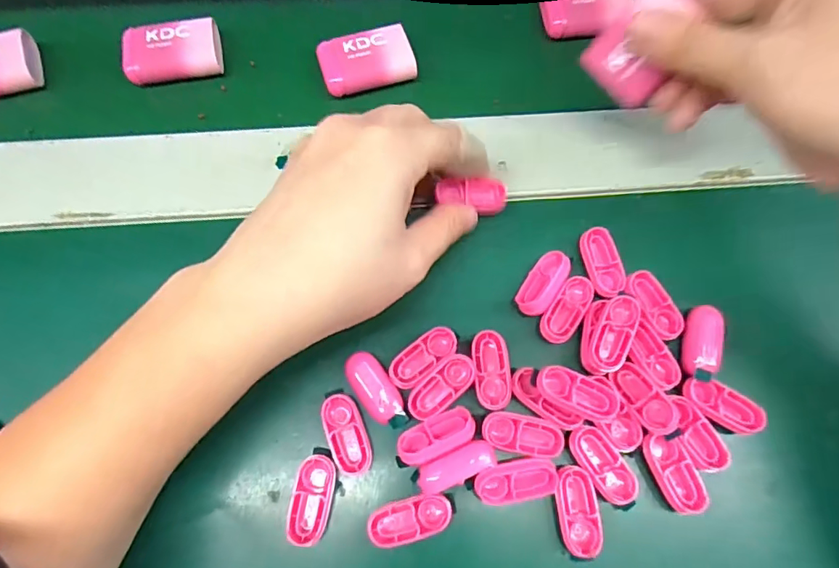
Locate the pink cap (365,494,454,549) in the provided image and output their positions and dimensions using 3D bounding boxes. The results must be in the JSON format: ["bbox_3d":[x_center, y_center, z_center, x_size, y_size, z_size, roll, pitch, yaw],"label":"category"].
[{"bbox_3d":[-0.004,0.096,0.204,0.033,0.006,0.015,-18,71,-7],"label":"pink cap"}]

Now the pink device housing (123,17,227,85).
[{"bbox_3d":[-0.137,-0.129,0.279,0.051,0.011,0.034,-7,70,-3],"label":"pink device housing"}]

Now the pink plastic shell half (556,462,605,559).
[{"bbox_3d":[0.065,0.093,0.206,0.016,0.004,0.034,-6,70,-2],"label":"pink plastic shell half"}]

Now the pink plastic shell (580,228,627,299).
[{"bbox_3d":[0.088,-0.011,0.241,0.015,0.006,0.033,-12,70,-4],"label":"pink plastic shell"}]

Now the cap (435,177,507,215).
[{"bbox_3d":[0.025,-0.043,0.242,0.033,0.009,0.016,9,103,3],"label":"cap"}]

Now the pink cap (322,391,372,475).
[{"bbox_3d":[-0.031,0.064,0.214,0.015,0.009,0.034,-22,71,-8],"label":"pink cap"}]

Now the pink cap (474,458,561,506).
[{"bbox_3d":[0.041,0.082,0.208,0.034,0.005,0.016,-8,70,-3],"label":"pink cap"}]

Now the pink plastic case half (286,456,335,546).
[{"bbox_3d":[-0.044,0.088,0.205,0.016,0.006,0.033,7,70,2],"label":"pink plastic case half"}]

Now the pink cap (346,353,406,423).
[{"bbox_3d":[-0.020,0.044,0.218,0.015,0.005,0.032,-31,73,-11],"label":"pink cap"}]

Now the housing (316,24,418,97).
[{"bbox_3d":[-0.029,-0.123,0.277,0.051,0.011,0.032,-14,71,-5],"label":"housing"}]

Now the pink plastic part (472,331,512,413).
[{"bbox_3d":[0.032,0.038,0.225,0.015,0.008,0.034,-5,70,-2],"label":"pink plastic part"}]

